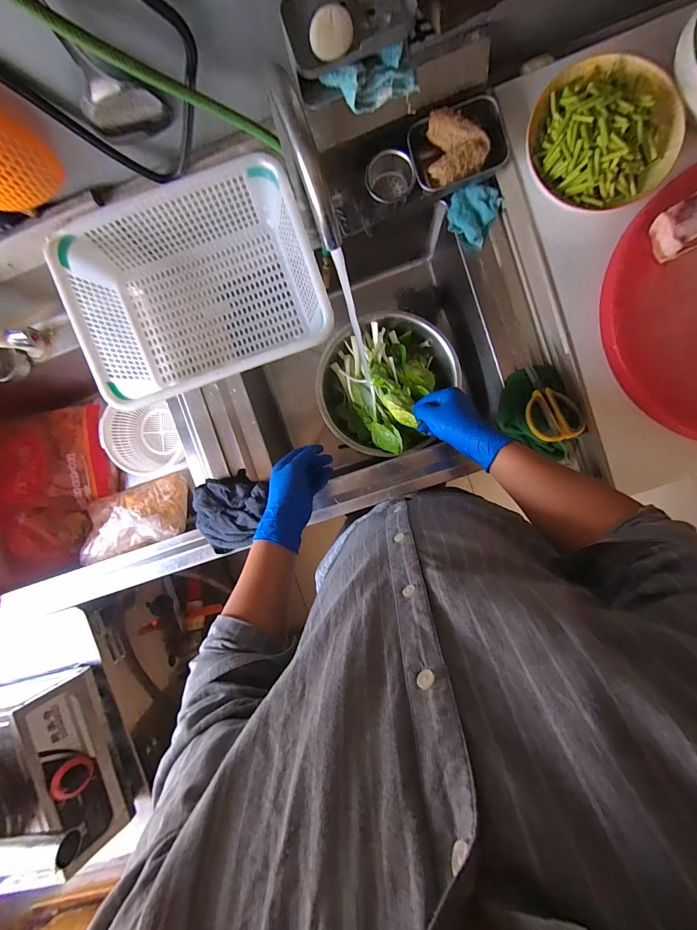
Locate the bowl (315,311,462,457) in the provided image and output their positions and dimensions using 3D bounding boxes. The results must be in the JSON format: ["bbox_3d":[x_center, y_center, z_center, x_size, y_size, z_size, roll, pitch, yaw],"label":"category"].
[{"bbox_3d":[0.071,-0.171,0.733,0.258,0.099,0.280,27,95,2],"label":"bowl"}]

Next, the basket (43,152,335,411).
[{"bbox_3d":[-0.235,-0.278,0.583,0.374,0.131,0.289,-19,92,5],"label":"basket"}]

